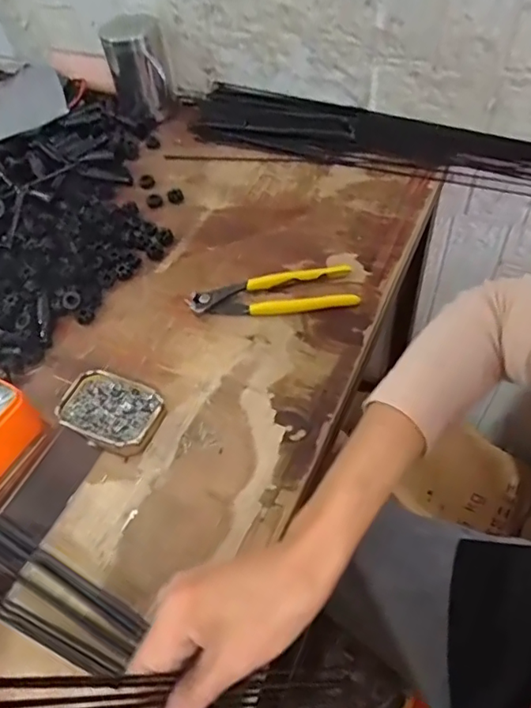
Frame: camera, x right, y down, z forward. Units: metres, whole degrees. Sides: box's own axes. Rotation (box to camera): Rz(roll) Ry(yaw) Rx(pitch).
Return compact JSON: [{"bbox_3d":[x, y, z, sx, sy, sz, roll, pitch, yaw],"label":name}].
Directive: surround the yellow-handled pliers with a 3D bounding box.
[{"bbox_3d":[0.007,-0.061,0.544,0.167,0.019,0.050,-7,52,-1],"label":"yellow-handled pliers"}]

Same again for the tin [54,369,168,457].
[{"bbox_3d":[-0.135,0.051,0.466,0.089,0.019,0.061,19,56,18],"label":"tin"}]

